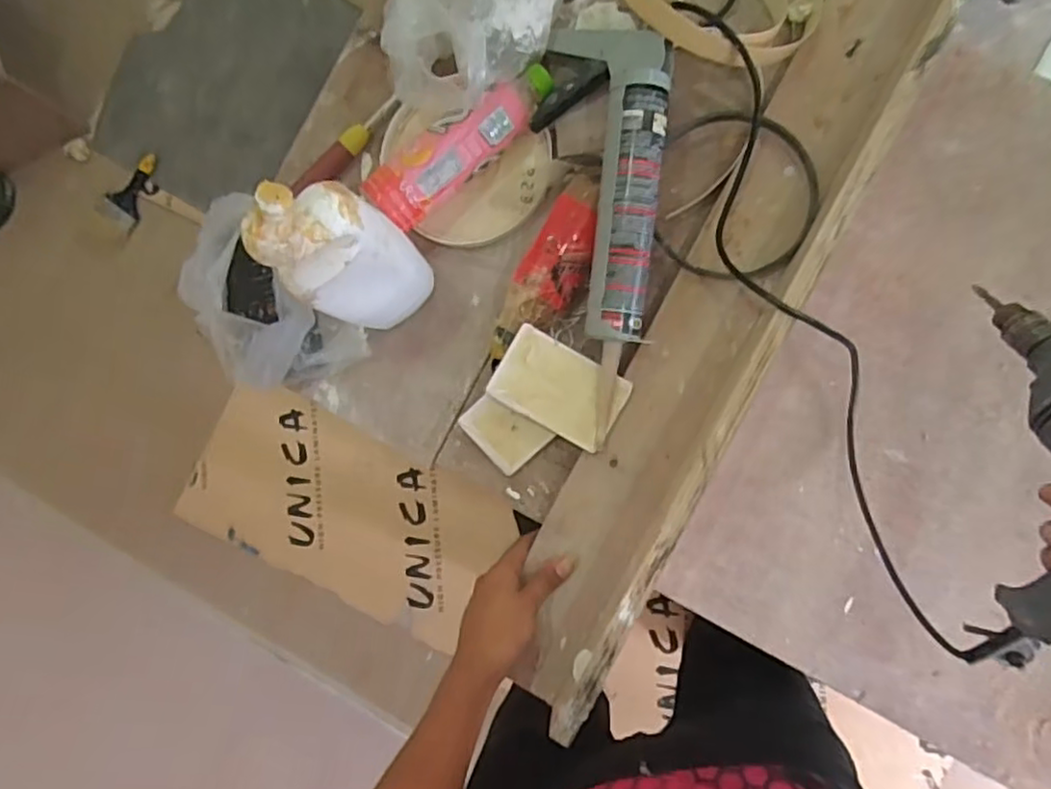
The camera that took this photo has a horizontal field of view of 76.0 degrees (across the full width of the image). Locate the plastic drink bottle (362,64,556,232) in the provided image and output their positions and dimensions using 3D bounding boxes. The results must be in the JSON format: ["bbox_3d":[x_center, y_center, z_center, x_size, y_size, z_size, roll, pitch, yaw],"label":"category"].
[{"bbox_3d":[-0.058,-0.242,0.646,0.205,0.052,0.052,-43,84,3],"label":"plastic drink bottle"}]

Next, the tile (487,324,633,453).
[{"bbox_3d":[0.033,-0.005,0.647,0.121,0.013,0.079,30,103,5],"label":"tile"}]

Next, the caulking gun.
[{"bbox_3d":[0.062,-0.185,0.619,0.122,0.053,0.270,6,89,6],"label":"caulking gun"}]

